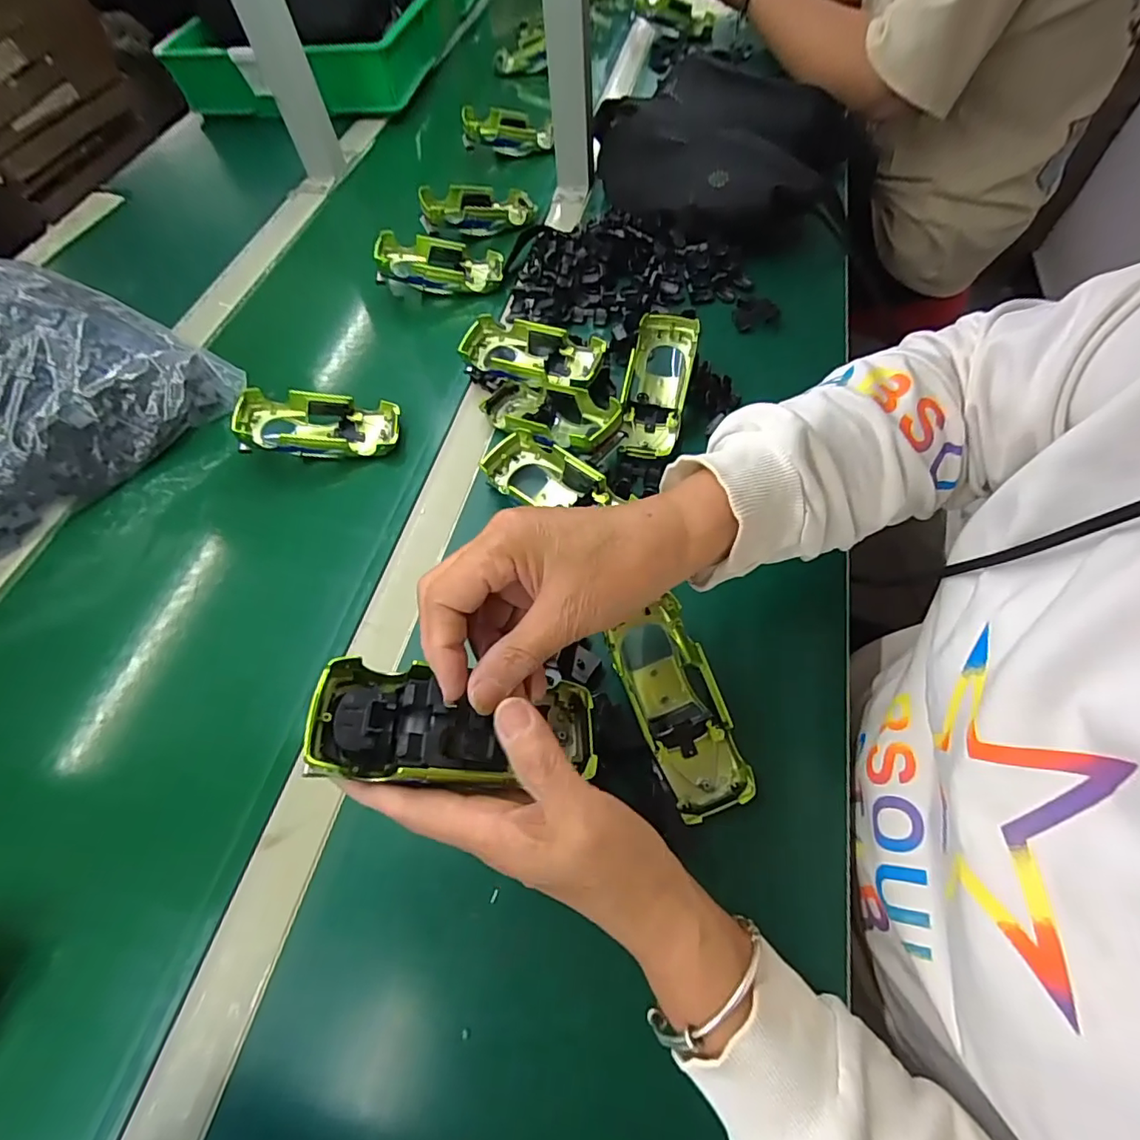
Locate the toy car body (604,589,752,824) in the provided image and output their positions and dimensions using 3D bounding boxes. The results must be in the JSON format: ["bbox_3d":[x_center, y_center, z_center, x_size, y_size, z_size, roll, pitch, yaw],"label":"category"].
[{"bbox_3d":[0.067,0.084,0.337,0.049,0.037,0.126,-17,61,-6],"label":"toy car body"}]

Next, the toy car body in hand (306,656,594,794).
[{"bbox_3d":[-0.052,0.076,0.260,0.131,0.024,0.057,8,59,-17],"label":"toy car body in hand"}]

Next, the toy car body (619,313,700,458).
[{"bbox_3d":[0.075,-0.156,0.469,0.052,0.035,0.130,10,77,9],"label":"toy car body"}]

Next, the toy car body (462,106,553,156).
[{"bbox_3d":[-0.084,-0.583,0.718,0.114,0.037,0.057,-7,60,-15],"label":"toy car body"}]

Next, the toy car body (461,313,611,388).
[{"bbox_3d":[-0.036,-0.195,0.490,0.135,0.029,0.062,22,64,15],"label":"toy car body"}]

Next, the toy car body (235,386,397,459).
[{"bbox_3d":[-0.222,-0.128,0.480,0.133,0.027,0.056,2,60,-10],"label":"toy car body"}]

